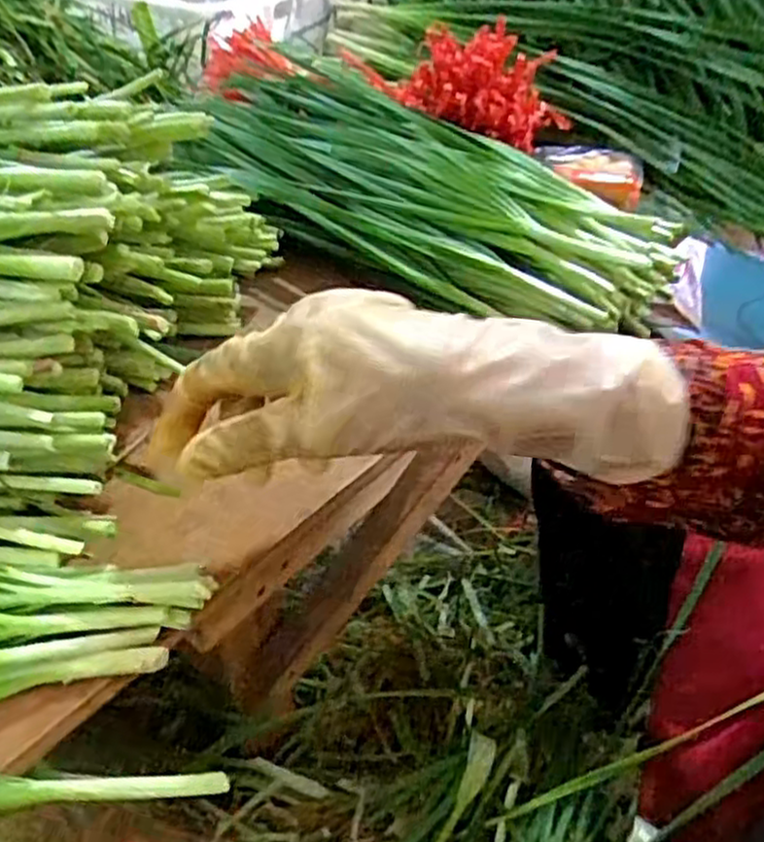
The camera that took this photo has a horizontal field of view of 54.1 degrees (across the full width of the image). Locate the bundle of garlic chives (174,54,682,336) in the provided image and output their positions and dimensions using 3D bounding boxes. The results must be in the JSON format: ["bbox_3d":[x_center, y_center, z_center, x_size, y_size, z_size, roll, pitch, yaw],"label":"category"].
[{"bbox_3d":[0.004,-0.174,0.531,0.406,0.051,0.173,31,50,26],"label":"bundle of garlic chives"}]

